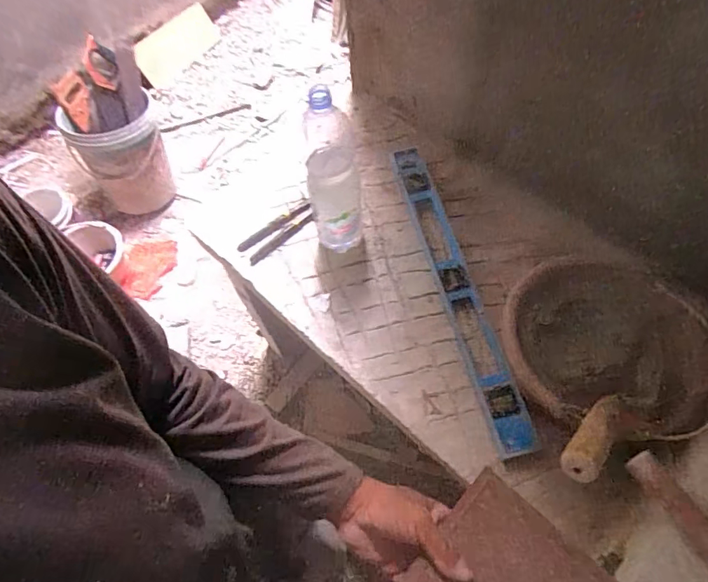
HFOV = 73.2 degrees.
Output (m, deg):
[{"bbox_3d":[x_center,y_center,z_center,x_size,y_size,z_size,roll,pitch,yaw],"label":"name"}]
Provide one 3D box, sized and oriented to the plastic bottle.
[{"bbox_3d":[-0.032,-0.178,0.759,0.077,0.330,0.092,-6,61,1],"label":"plastic bottle"}]

